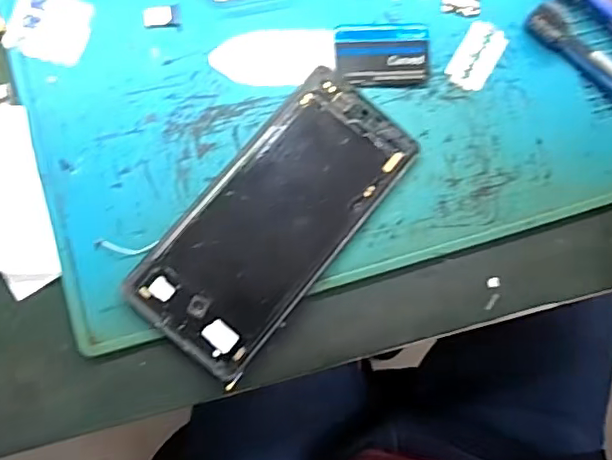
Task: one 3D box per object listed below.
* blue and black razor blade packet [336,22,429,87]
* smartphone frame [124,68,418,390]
[{"bbox_3d":[0.044,-0.100,0.323,0.053,0.004,0.037,-4,84,-7],"label":"blue and black razor blade packet"},{"bbox_3d":[-0.015,-0.007,0.302,0.075,0.011,0.163,39,81,-1],"label":"smartphone frame"}]

